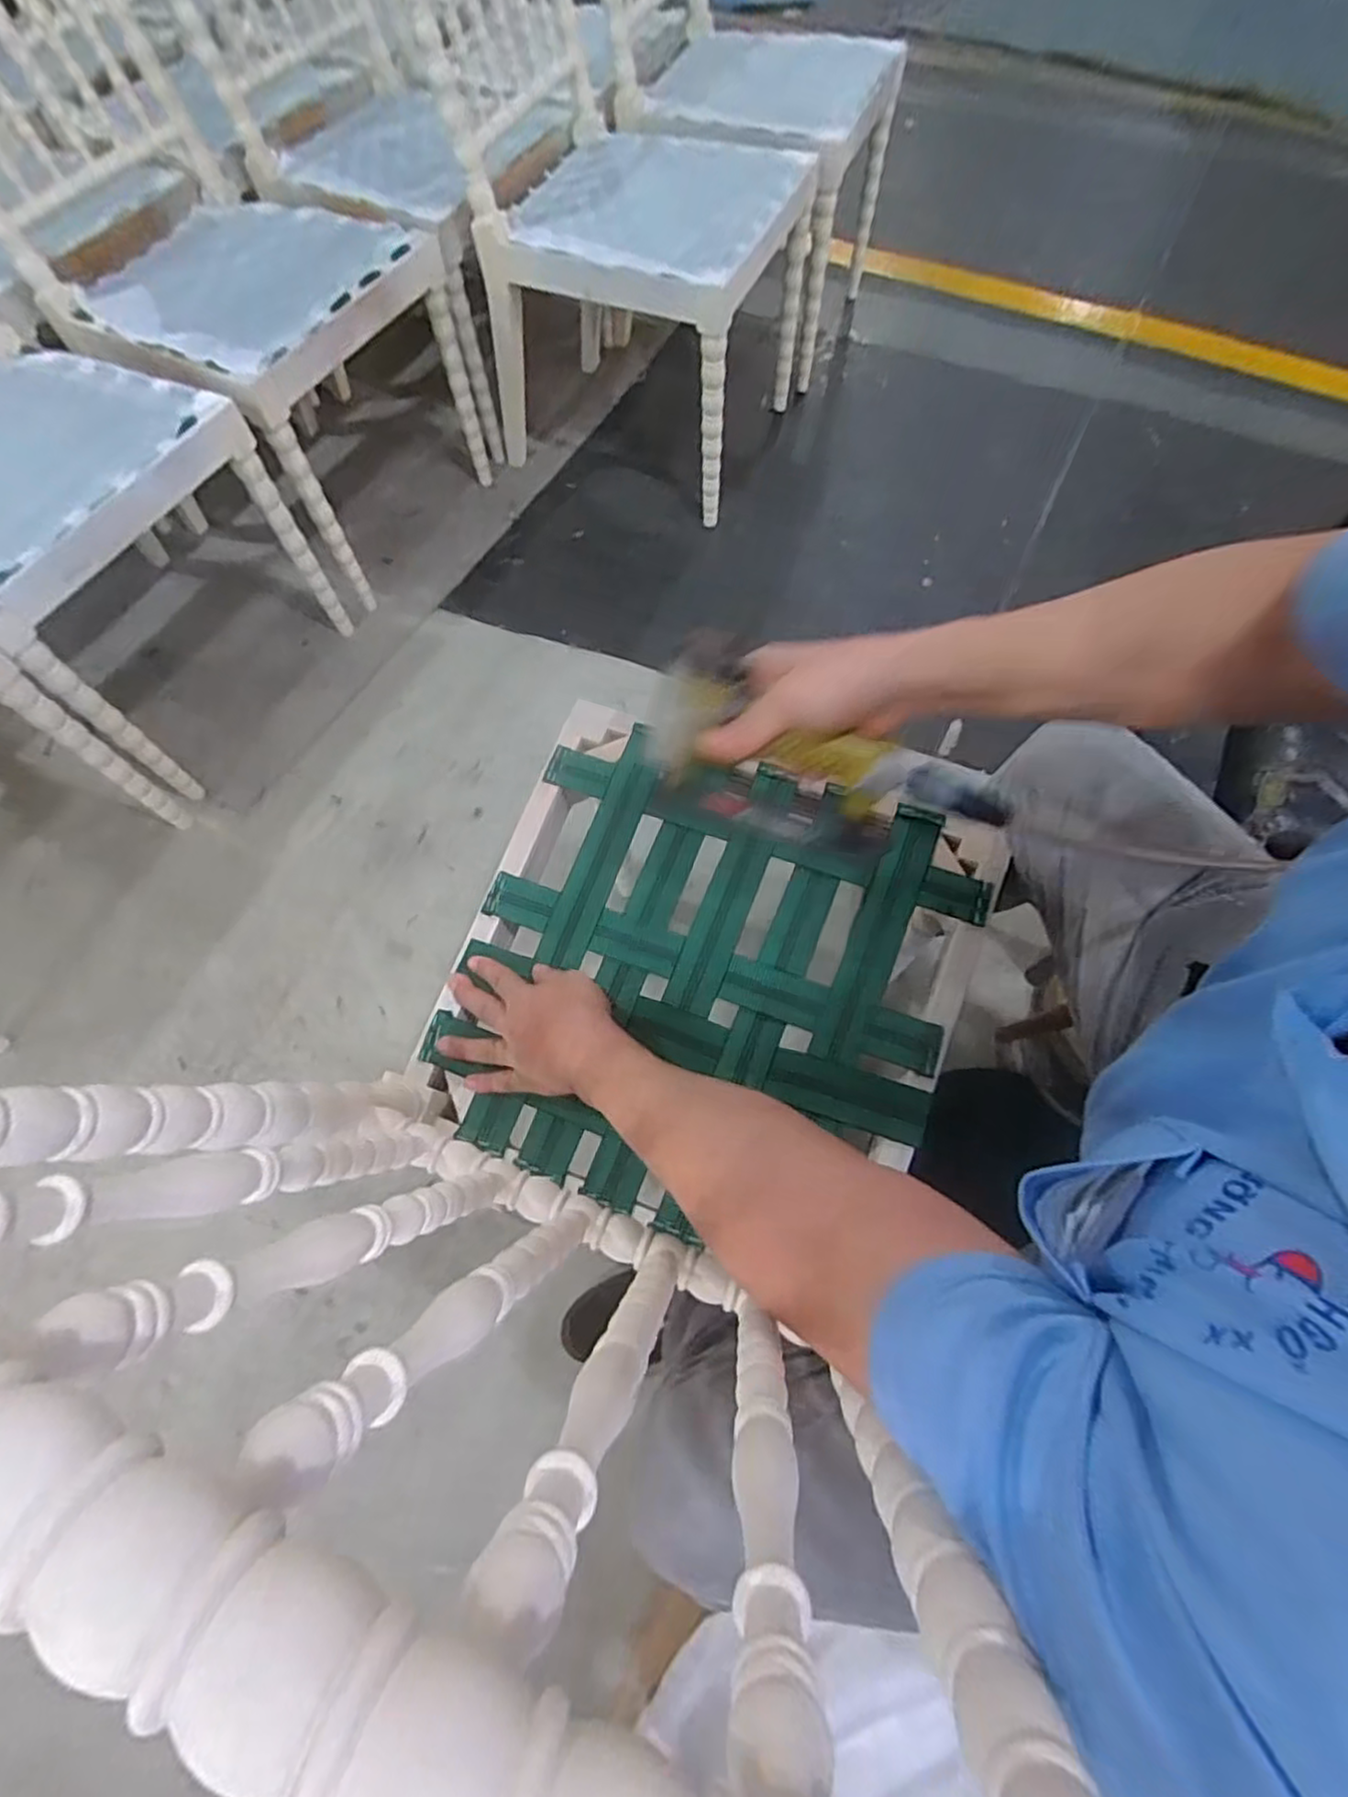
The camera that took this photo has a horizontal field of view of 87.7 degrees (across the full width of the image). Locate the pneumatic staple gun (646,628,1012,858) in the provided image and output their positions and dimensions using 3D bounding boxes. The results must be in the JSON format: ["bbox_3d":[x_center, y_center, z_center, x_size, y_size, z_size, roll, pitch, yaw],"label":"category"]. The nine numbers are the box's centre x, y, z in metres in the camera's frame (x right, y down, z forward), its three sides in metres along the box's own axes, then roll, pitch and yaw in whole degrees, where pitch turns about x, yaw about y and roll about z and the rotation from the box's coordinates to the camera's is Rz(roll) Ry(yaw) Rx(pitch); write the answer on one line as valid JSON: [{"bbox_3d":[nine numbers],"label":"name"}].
[{"bbox_3d":[0.099,-0.090,0.508,0.245,0.120,0.055,21,44,-15],"label":"pneumatic staple gun"}]

